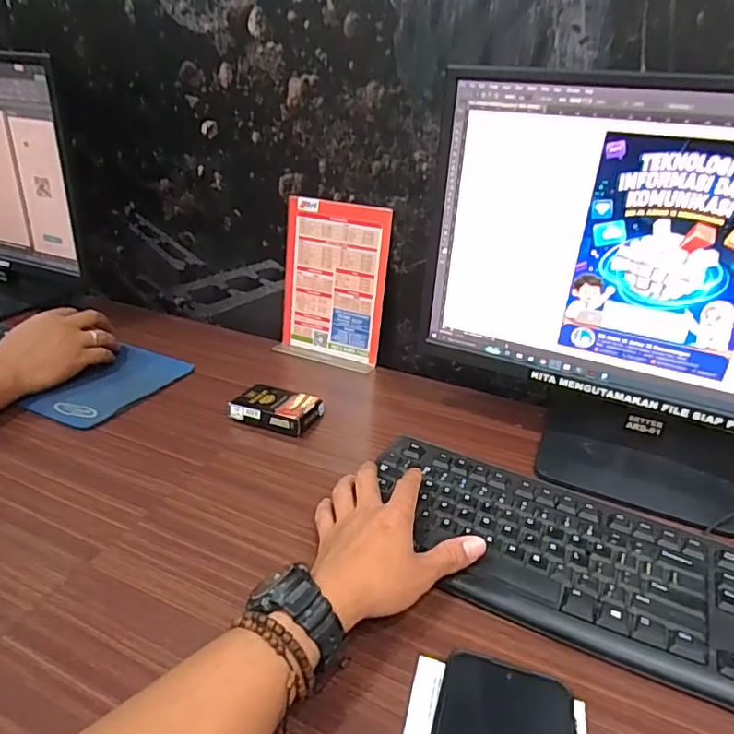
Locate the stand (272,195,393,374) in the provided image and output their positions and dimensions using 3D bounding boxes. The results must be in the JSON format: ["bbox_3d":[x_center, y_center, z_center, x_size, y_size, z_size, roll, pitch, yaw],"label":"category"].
[{"bbox_3d":[-0.048,-0.111,0.738,0.145,0.204,0.053,13,30,19],"label":"stand"}]

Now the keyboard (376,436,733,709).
[{"bbox_3d":[0.198,0.157,0.436,0.422,0.026,0.163,18,32,27],"label":"keyboard"}]

